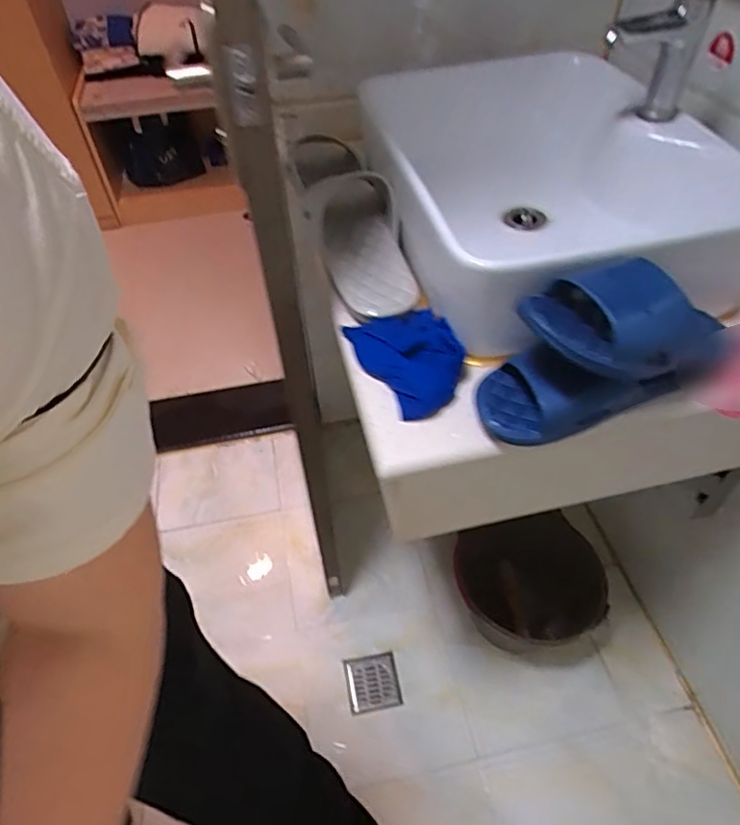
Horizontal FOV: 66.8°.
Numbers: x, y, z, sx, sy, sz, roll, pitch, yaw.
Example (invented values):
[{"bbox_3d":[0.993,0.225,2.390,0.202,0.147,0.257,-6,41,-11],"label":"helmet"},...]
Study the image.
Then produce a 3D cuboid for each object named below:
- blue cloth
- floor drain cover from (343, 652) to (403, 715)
[{"bbox_3d":[0.043,-0.065,0.605,0.096,0.040,0.148,-22,53,-16],"label":"blue cloth"},{"bbox_3d":[0.005,0.540,1.122,0.102,0.010,0.103,-10,50,-7],"label":"floor drain cover"}]

